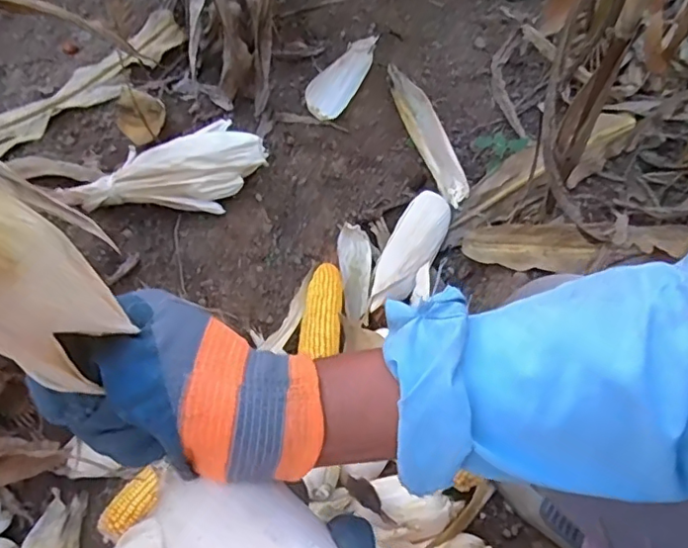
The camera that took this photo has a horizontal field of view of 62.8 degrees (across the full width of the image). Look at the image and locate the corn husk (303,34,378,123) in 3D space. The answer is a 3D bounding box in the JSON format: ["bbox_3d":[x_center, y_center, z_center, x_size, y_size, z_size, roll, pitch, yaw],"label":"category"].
[{"bbox_3d":[0.003,-0.324,0.910,0.050,0.041,0.190,26,66,16],"label":"corn husk"}]

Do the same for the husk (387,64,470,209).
[{"bbox_3d":[0.136,-0.224,0.896,0.045,0.031,0.267,-20,62,-8],"label":"husk"}]

